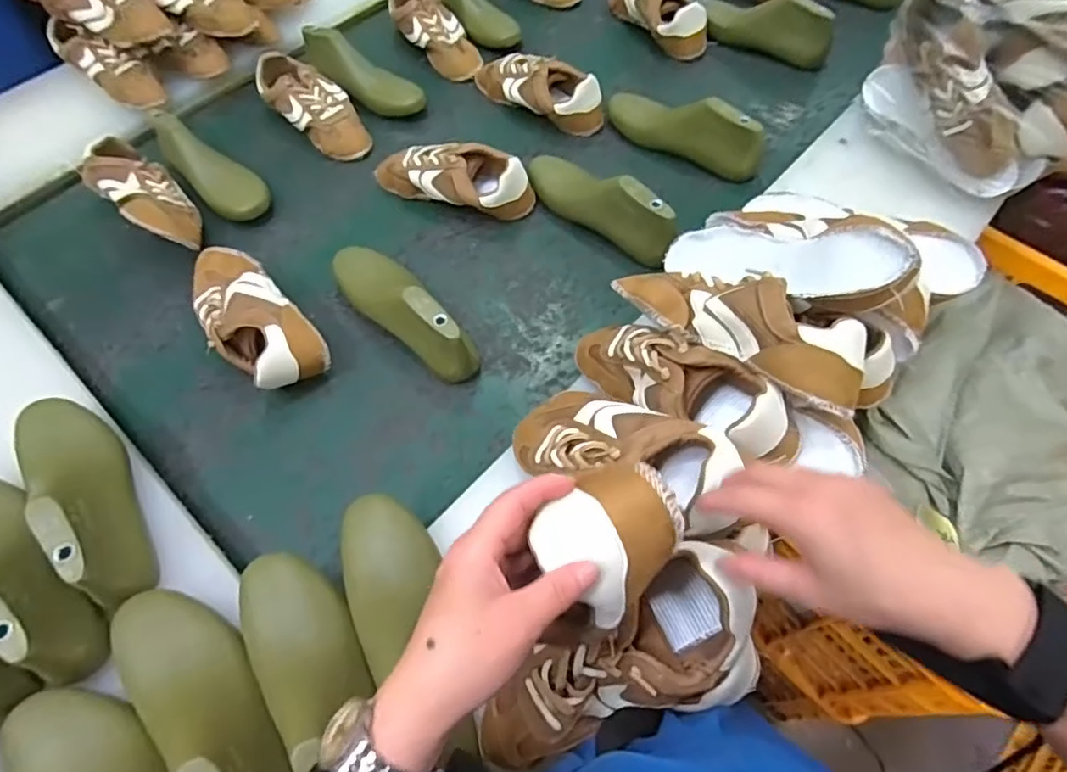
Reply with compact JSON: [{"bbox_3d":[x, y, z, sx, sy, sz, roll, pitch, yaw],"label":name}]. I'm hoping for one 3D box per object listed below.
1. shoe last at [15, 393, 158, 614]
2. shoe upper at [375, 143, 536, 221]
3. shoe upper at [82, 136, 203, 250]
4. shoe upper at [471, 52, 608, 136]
[{"bbox_3d":[-0.427,0.093,0.542,0.080,0.084,0.244,-41,67,-18],"label":"shoe last"},{"bbox_3d":[-0.120,-0.301,0.834,0.245,0.073,0.082,21,64,14],"label":"shoe upper"},{"bbox_3d":[-0.537,-0.262,0.816,0.219,0.076,0.089,36,68,20],"label":"shoe upper"},{"bbox_3d":[0.000,-0.473,0.925,0.243,0.073,0.070,29,66,17],"label":"shoe upper"}]

